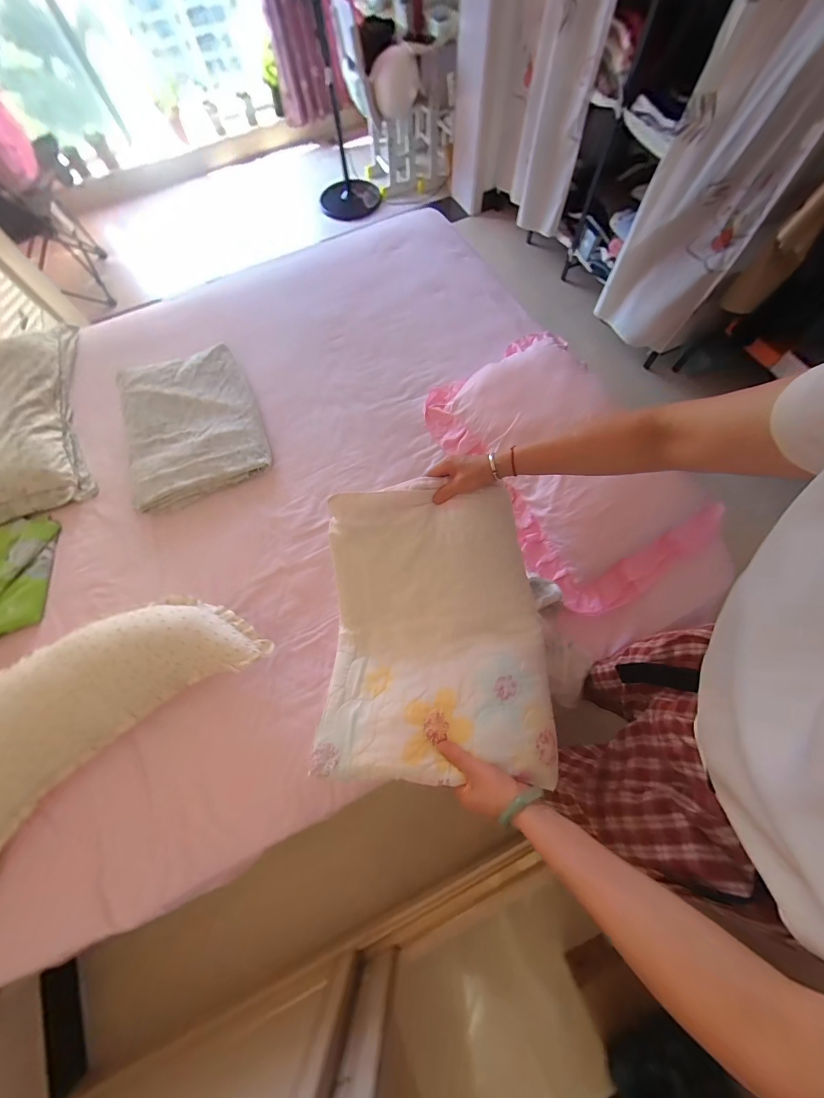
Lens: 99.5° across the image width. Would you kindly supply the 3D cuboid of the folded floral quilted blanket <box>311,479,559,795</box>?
[{"bbox_3d":[0.037,0.112,0.552,0.335,0.095,0.426,1,71,0],"label":"folded floral quilted blanket"}]

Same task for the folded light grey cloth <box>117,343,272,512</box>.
[{"bbox_3d":[-0.657,-0.381,1.030,0.372,0.051,0.476,-23,73,-8],"label":"folded light grey cloth"}]

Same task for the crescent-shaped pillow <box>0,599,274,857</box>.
[{"bbox_3d":[-0.714,0.367,0.734,0.790,0.127,0.357,-41,77,-13],"label":"crescent-shaped pillow"}]

